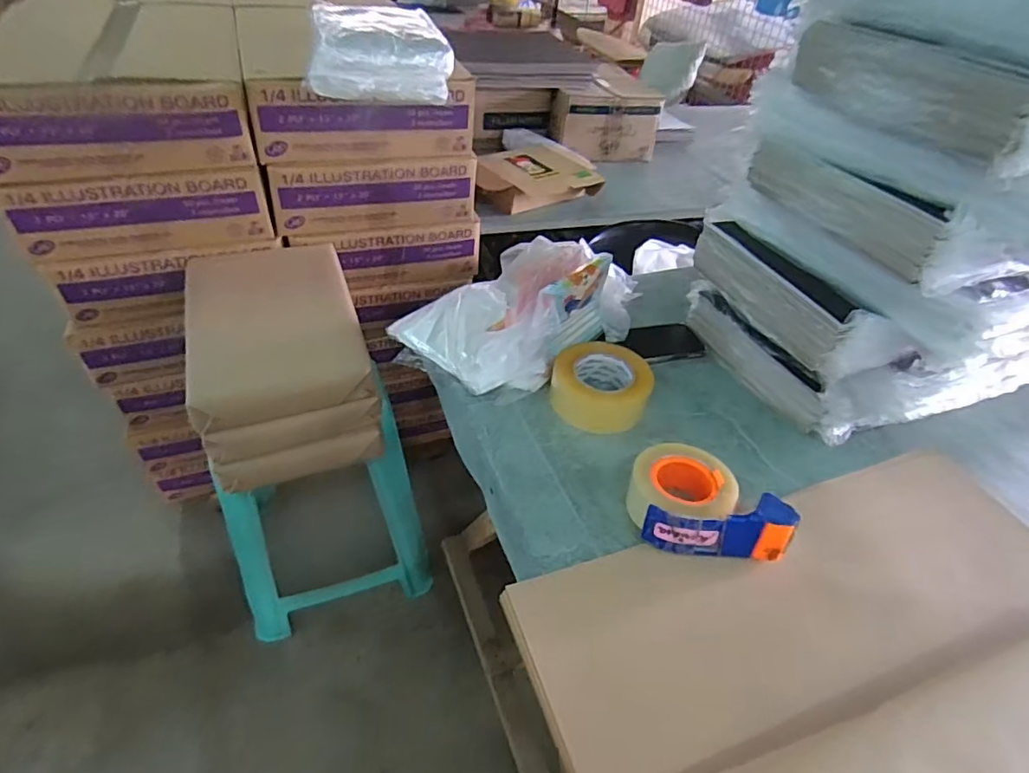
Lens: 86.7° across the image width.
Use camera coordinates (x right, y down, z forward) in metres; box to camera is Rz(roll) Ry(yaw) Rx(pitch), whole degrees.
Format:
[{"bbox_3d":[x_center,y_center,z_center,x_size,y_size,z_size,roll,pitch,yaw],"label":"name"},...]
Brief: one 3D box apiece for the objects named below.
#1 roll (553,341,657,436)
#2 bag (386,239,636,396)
[{"bbox_3d":[0.112,-0.002,0.716,0.123,0.053,0.110,24,45,17],"label":"roll"},{"bbox_3d":[0.042,-0.153,0.814,0.402,0.122,0.239,-25,52,-30],"label":"bag"}]

